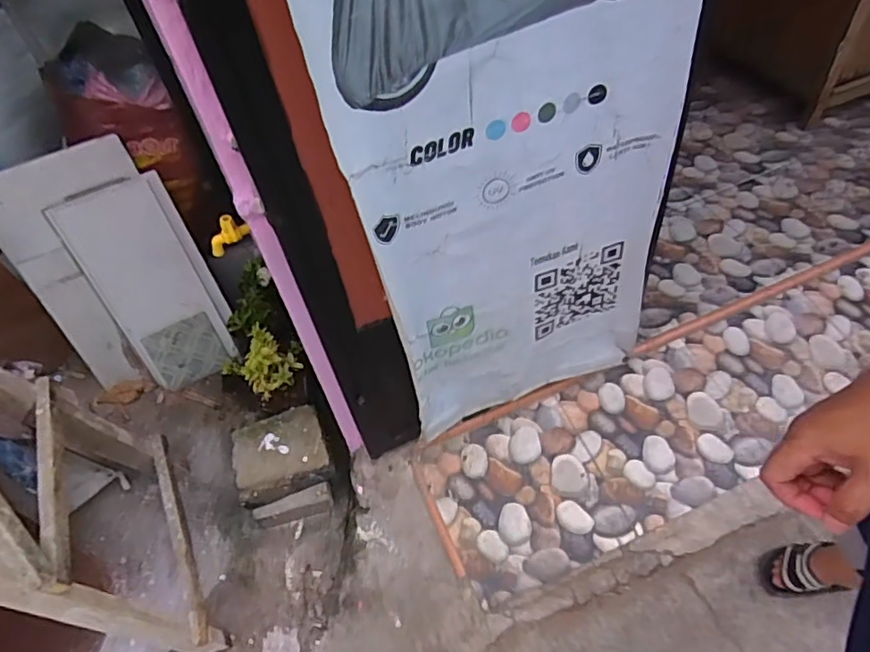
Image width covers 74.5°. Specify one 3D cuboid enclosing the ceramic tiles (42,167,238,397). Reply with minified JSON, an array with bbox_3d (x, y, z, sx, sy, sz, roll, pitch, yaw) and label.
[{"bbox_3d":[-0.825,-0.106,1.691,0.292,0.623,0.044,-22,27,-9],"label":"ceramic tiles"}]

